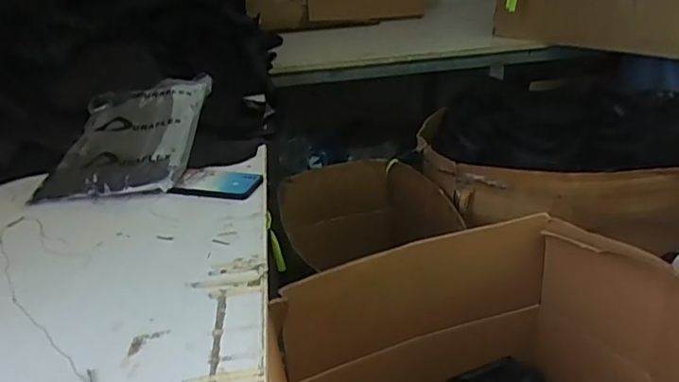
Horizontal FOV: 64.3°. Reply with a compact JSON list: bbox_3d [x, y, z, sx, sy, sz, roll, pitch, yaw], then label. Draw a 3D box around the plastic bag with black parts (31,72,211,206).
[{"bbox_3d":[-0.407,-0.117,1.067,0.271,0.079,0.359,-4,47,7],"label":"plastic bag with black parts"}]

